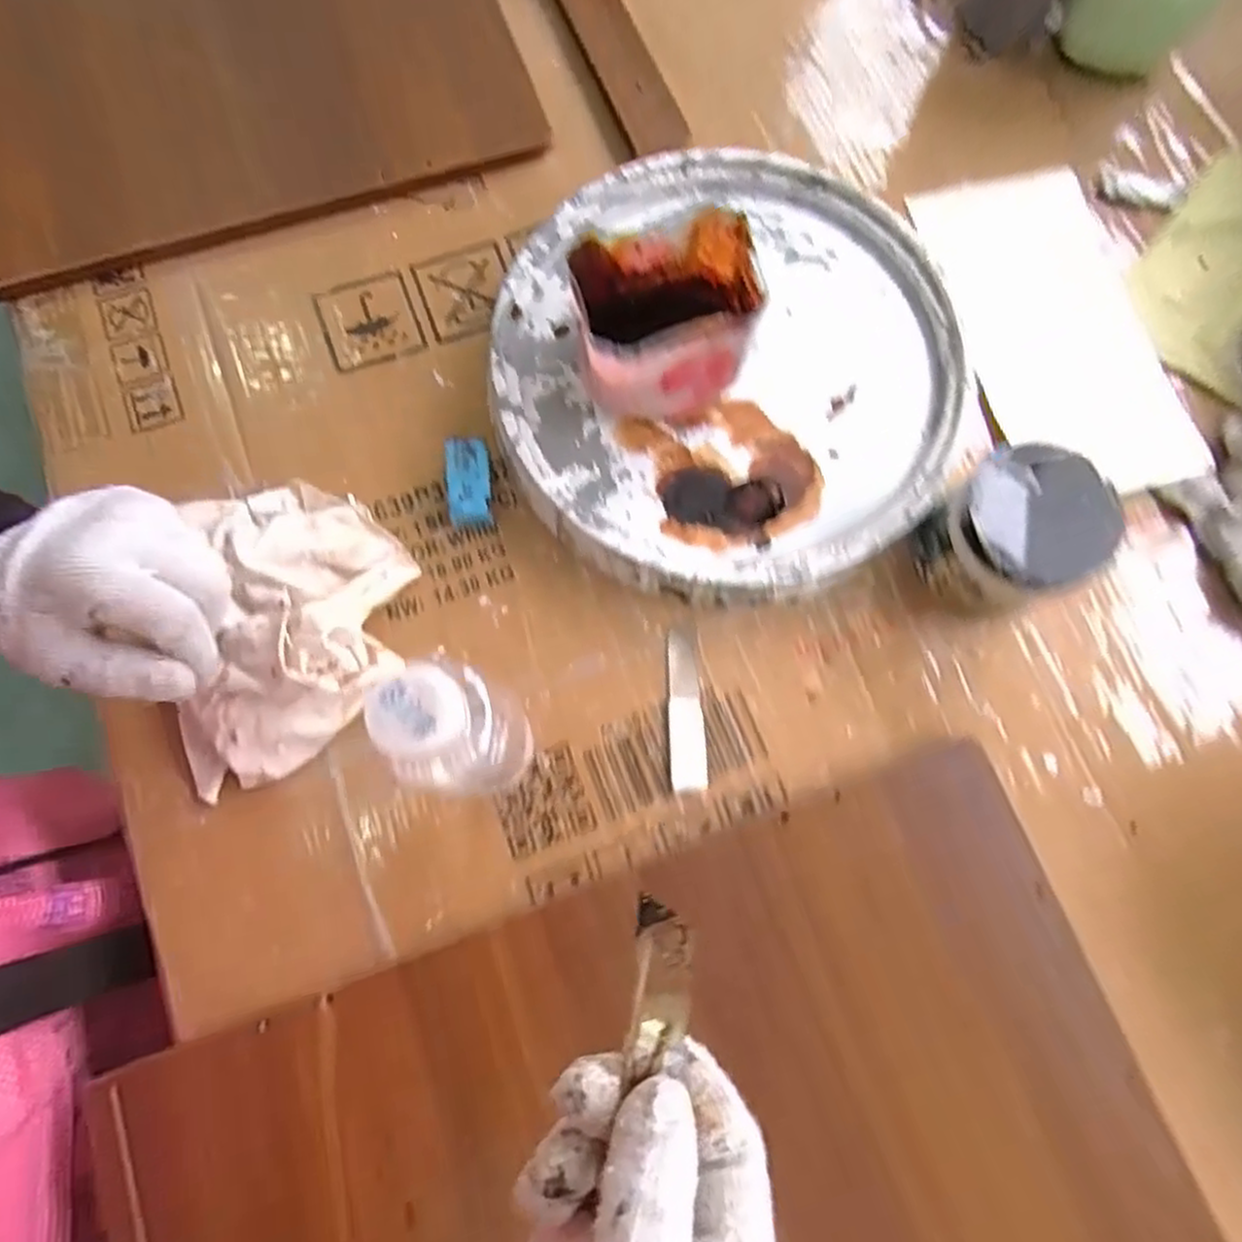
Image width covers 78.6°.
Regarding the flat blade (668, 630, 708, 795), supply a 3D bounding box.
[{"bbox_3d":[0.038,0.054,0.451,0.021,0.004,0.093,-2,75,-1],"label":"flat blade"}]

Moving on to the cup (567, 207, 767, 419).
[{"bbox_3d":[0.024,-0.170,0.438,0.098,0.085,0.080,-13,75,-4],"label":"cup"}]

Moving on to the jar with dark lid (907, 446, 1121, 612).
[{"bbox_3d":[0.219,-0.047,0.429,0.077,0.073,0.074,0,75,-1],"label":"jar with dark lid"}]

